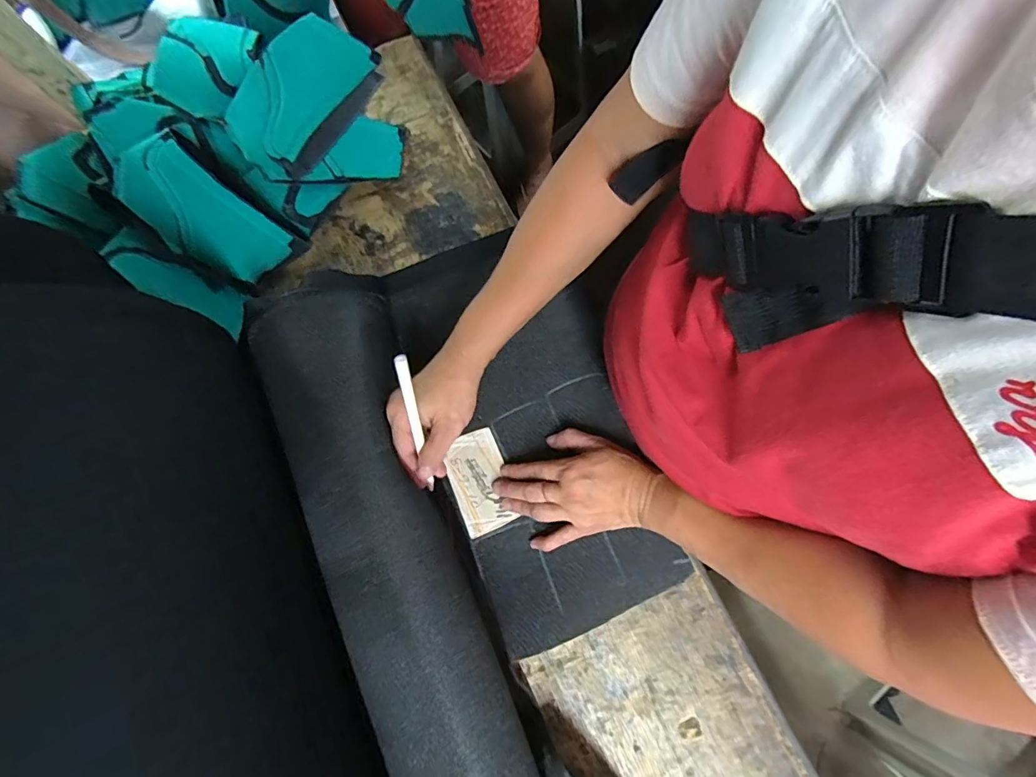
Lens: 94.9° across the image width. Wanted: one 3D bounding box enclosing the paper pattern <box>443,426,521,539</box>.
[{"bbox_3d":[-0.037,0.091,0.468,0.056,0.010,0.094,-22,77,-3],"label":"paper pattern"}]

